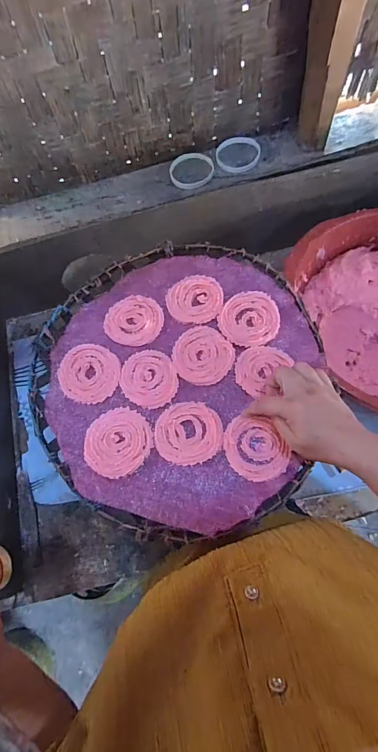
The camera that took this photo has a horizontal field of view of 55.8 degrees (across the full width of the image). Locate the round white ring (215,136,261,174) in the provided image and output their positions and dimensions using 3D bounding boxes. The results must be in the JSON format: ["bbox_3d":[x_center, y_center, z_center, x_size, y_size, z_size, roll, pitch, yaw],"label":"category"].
[{"bbox_3d":[0.100,-0.452,0.727,0.089,0.017,0.081,-2,71,5],"label":"round white ring"}]

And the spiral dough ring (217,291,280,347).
[{"bbox_3d":[0.080,-0.076,0.475,0.077,0.006,0.078,-2,71,5],"label":"spiral dough ring"}]

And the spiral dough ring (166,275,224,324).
[{"bbox_3d":[0.008,-0.106,0.495,0.075,0.012,0.072,-2,71,5],"label":"spiral dough ring"}]

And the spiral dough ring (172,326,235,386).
[{"bbox_3d":[0.018,-0.027,0.468,0.074,0.010,0.080,-2,71,5],"label":"spiral dough ring"}]

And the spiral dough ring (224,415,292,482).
[{"bbox_3d":[0.077,0.083,0.417,0.066,0.009,0.078,-30,73,-9],"label":"spiral dough ring"}]

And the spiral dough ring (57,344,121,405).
[{"bbox_3d":[-0.133,-0.004,0.475,0.084,0.004,0.077,-2,71,5],"label":"spiral dough ring"}]

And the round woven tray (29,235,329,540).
[{"bbox_3d":[-0.026,-0.006,0.460,0.346,0.033,0.368,-2,71,5],"label":"round woven tray"}]

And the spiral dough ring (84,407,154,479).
[{"bbox_3d":[-0.087,0.080,0.440,0.082,0.004,0.083,-2,71,5],"label":"spiral dough ring"}]

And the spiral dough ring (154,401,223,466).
[{"bbox_3d":[0.000,0.069,0.436,0.079,0.010,0.075,-2,71,5],"label":"spiral dough ring"}]

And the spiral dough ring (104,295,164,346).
[{"bbox_3d":[-0.076,-0.078,0.496,0.080,0.006,0.072,18,74,11],"label":"spiral dough ring"}]

